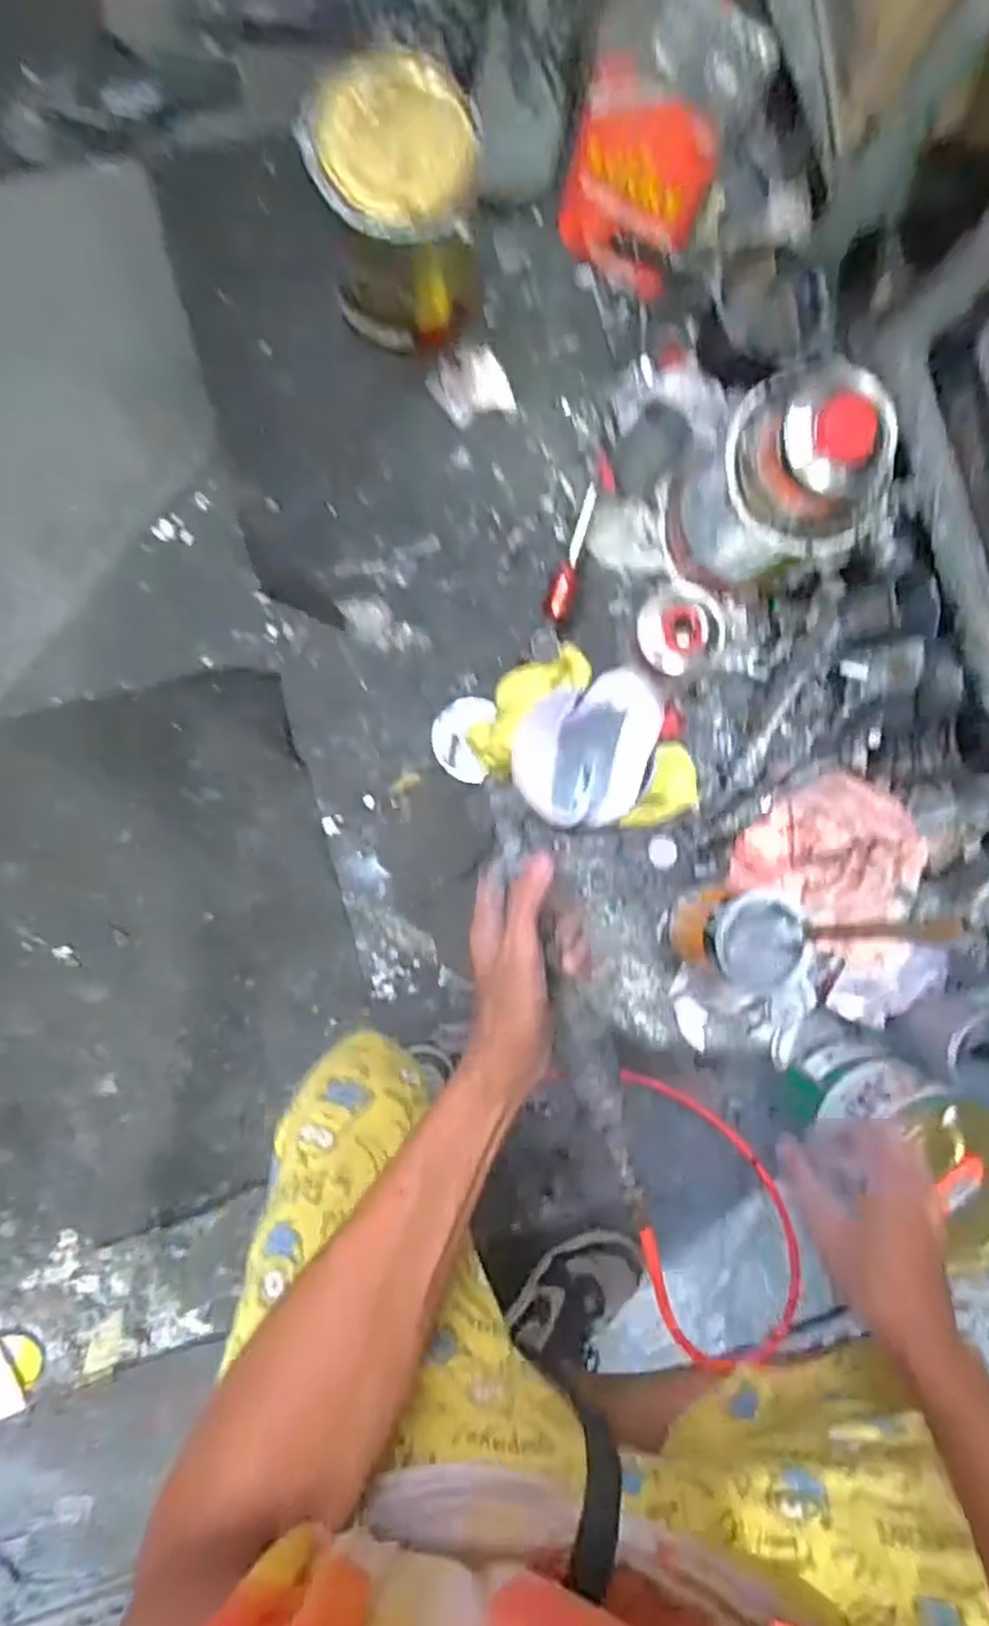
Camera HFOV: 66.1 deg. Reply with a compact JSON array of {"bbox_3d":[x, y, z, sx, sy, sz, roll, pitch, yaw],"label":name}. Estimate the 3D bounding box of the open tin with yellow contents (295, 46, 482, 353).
[{"bbox_3d":[-0.100,-0.625,0.810,0.160,0.213,0.162,0,88,-5],"label":"open tin with yellow contents"}]

